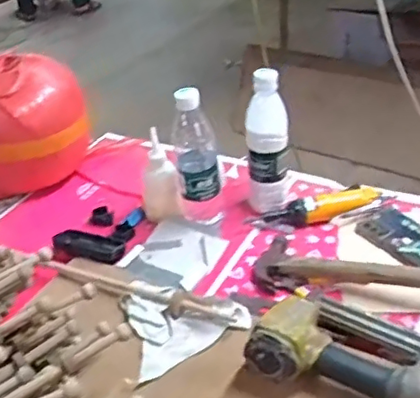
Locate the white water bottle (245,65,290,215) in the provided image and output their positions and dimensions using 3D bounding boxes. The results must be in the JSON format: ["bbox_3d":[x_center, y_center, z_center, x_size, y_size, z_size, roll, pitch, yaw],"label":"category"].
[{"bbox_3d":[0.086,-0.083,0.935,0.062,0.235,0.066,-1,36,5],"label":"white water bottle"}]

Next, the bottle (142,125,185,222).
[{"bbox_3d":[-0.078,-0.027,0.974,0.061,0.142,0.050,-6,36,-3],"label":"bottle"}]

